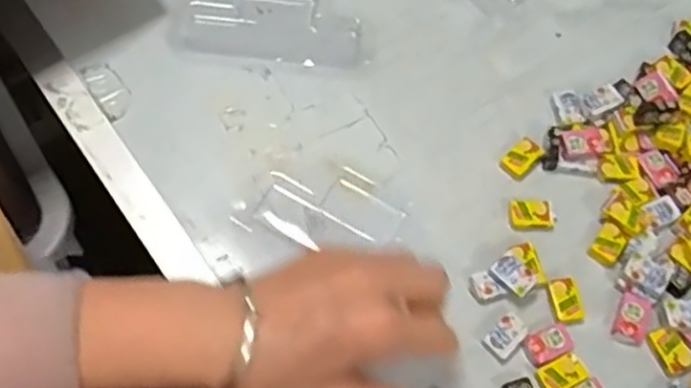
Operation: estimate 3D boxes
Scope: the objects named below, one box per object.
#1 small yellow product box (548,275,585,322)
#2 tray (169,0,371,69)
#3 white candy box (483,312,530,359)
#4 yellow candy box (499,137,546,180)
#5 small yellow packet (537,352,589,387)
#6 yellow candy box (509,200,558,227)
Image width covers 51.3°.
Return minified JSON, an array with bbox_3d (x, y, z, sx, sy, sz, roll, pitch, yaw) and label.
[{"bbox_3d":[0.131,0.063,0.430,0.017,0.007,0.027,-7,65,-6],"label":"small yellow product box"},{"bbox_3d":[-0.052,-0.126,0.508,0.135,0.008,0.070,7,64,1],"label":"tray"},{"bbox_3d":[0.094,0.083,0.419,0.017,0.006,0.024,43,70,16],"label":"white candy box"},{"bbox_3d":[0.114,-0.023,0.466,0.017,0.008,0.027,43,70,16],"label":"yellow candy box"},{"bbox_3d":[0.123,0.103,0.409,0.026,0.004,0.017,-24,68,-14],"label":"small yellow packet"},{"bbox_3d":[0.117,0.013,0.451,0.029,0.008,0.017,1,64,-2],"label":"yellow candy box"}]

